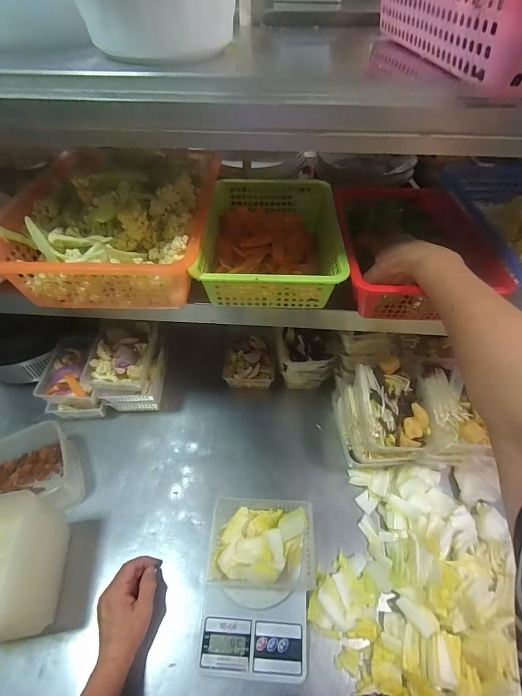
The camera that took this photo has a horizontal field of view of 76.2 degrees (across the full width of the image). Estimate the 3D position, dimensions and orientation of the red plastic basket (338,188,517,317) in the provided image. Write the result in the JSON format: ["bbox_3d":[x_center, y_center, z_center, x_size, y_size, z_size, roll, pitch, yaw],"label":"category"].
[{"bbox_3d":[0.211,-0.138,0.486,0.196,0.063,0.231,1,50,0],"label":"red plastic basket"}]

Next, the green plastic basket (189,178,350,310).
[{"bbox_3d":[0.018,-0.172,0.515,0.190,0.071,0.268,2,50,1],"label":"green plastic basket"}]

